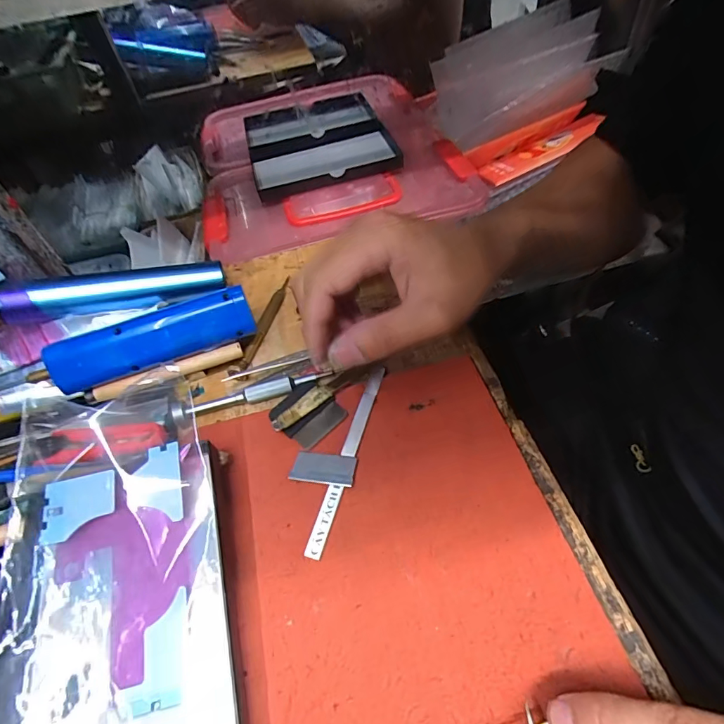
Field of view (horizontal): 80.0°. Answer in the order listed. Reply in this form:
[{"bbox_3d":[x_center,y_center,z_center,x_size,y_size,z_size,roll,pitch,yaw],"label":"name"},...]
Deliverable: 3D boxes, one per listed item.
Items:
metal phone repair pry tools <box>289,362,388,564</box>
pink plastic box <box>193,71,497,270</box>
[{"bbox_3d":[-0.018,0.051,0.262,0.036,0.011,0.123,12,50,10],"label":"metal phone repair pry tools"},{"bbox_3d":[-0.048,-0.267,0.567,0.320,0.064,0.349,-14,52,-5],"label":"pink plastic box"}]

